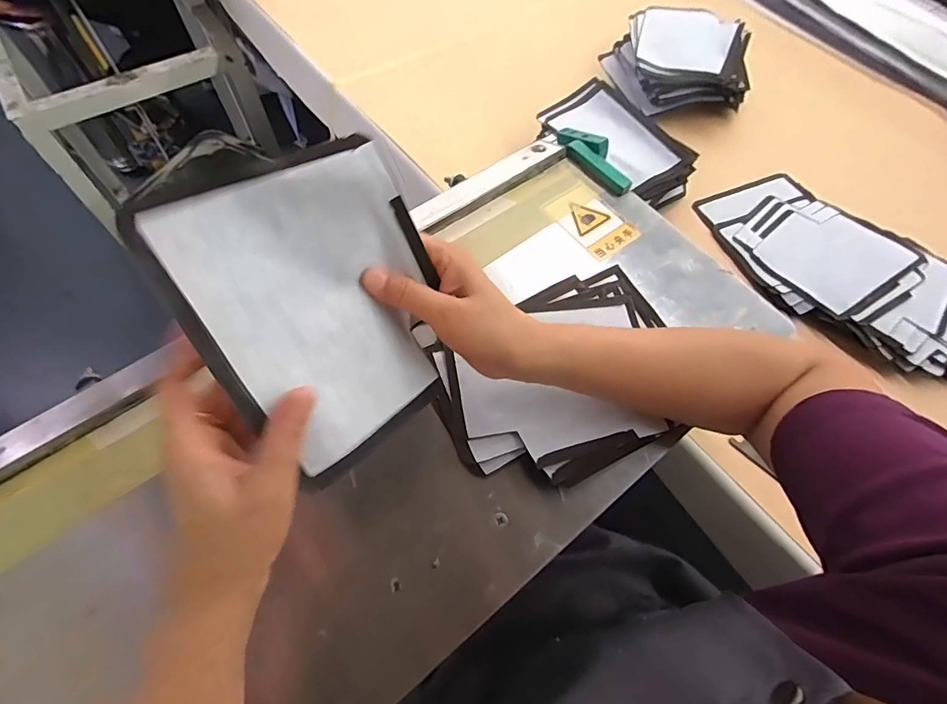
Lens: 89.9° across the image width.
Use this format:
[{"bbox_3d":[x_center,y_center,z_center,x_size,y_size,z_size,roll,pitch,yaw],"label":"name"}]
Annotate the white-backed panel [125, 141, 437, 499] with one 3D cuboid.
[{"bbox_3d":[-0.081,-0.021,0.270,0.133,0.021,0.164,-34,113,-31],"label":"white-backed panel"}]

